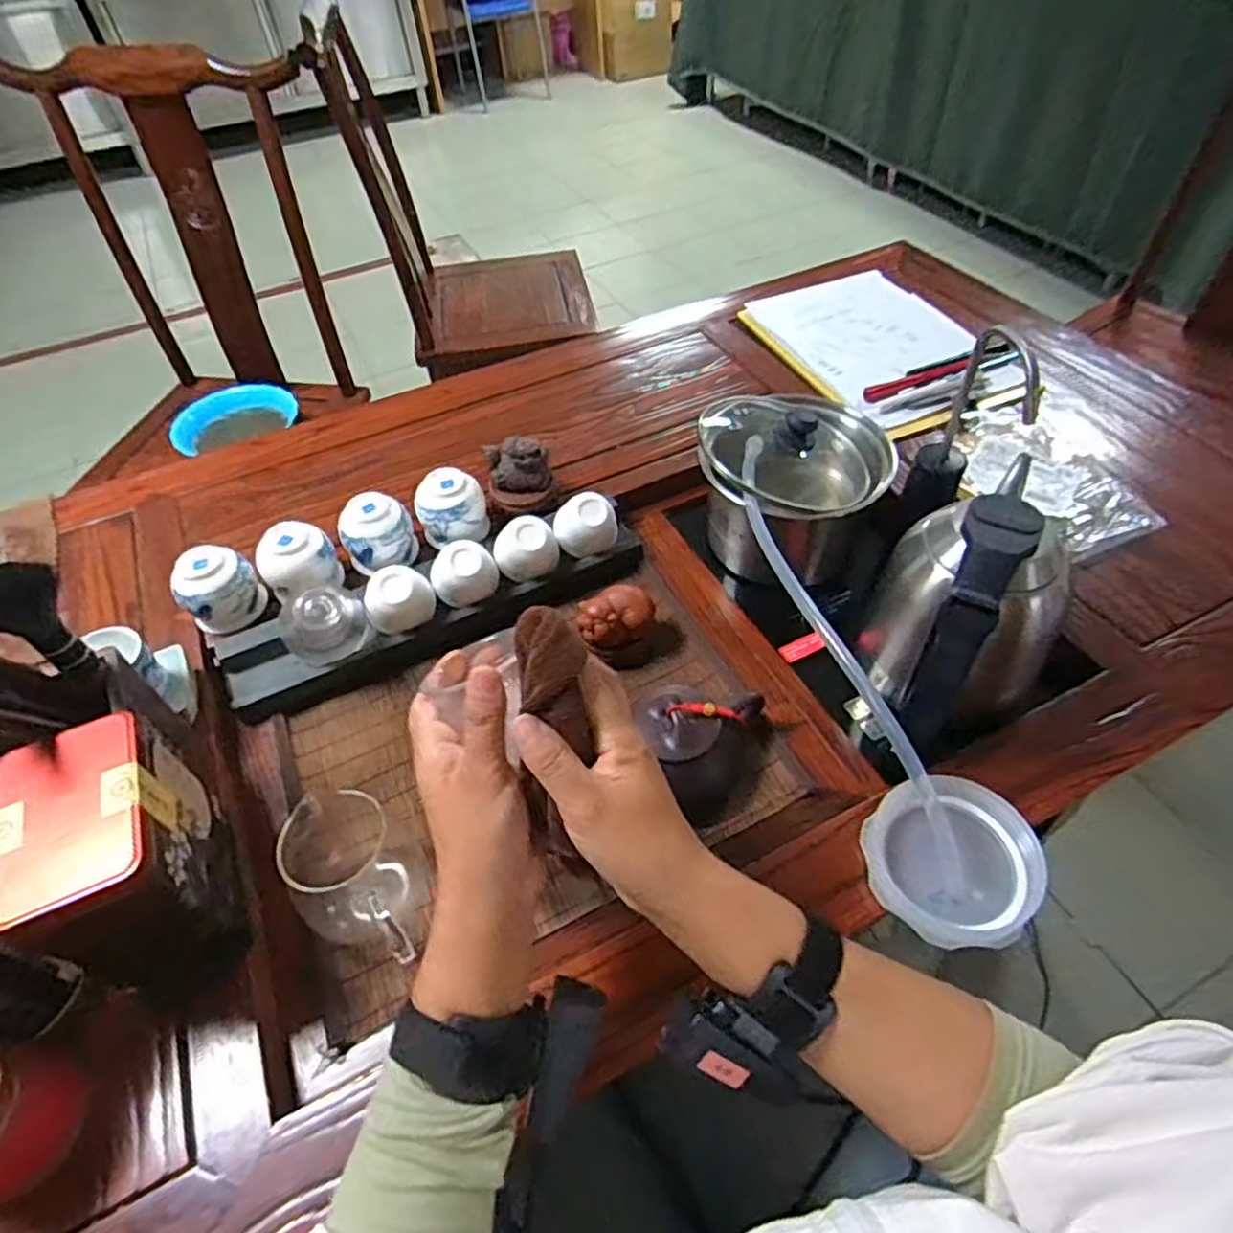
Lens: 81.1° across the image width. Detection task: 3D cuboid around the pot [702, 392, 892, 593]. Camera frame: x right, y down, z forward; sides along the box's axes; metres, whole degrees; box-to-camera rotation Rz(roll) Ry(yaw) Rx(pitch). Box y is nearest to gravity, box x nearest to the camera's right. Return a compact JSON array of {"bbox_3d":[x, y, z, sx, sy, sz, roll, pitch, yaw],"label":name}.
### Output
[{"bbox_3d":[0.166,-0.124,0.692,0.168,0.145,0.159,-2,50,2],"label":"pot"}]

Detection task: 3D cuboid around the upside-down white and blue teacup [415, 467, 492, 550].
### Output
[{"bbox_3d":[-0.161,-0.105,0.709,0.067,0.061,0.060,-19,51,-12],"label":"upside-down white and blue teacup"}]

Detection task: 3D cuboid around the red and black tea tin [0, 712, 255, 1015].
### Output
[{"bbox_3d":[-0.299,0.160,0.454,0.082,0.153,0.129,-22,52,-14],"label":"red and black tea tin"}]

